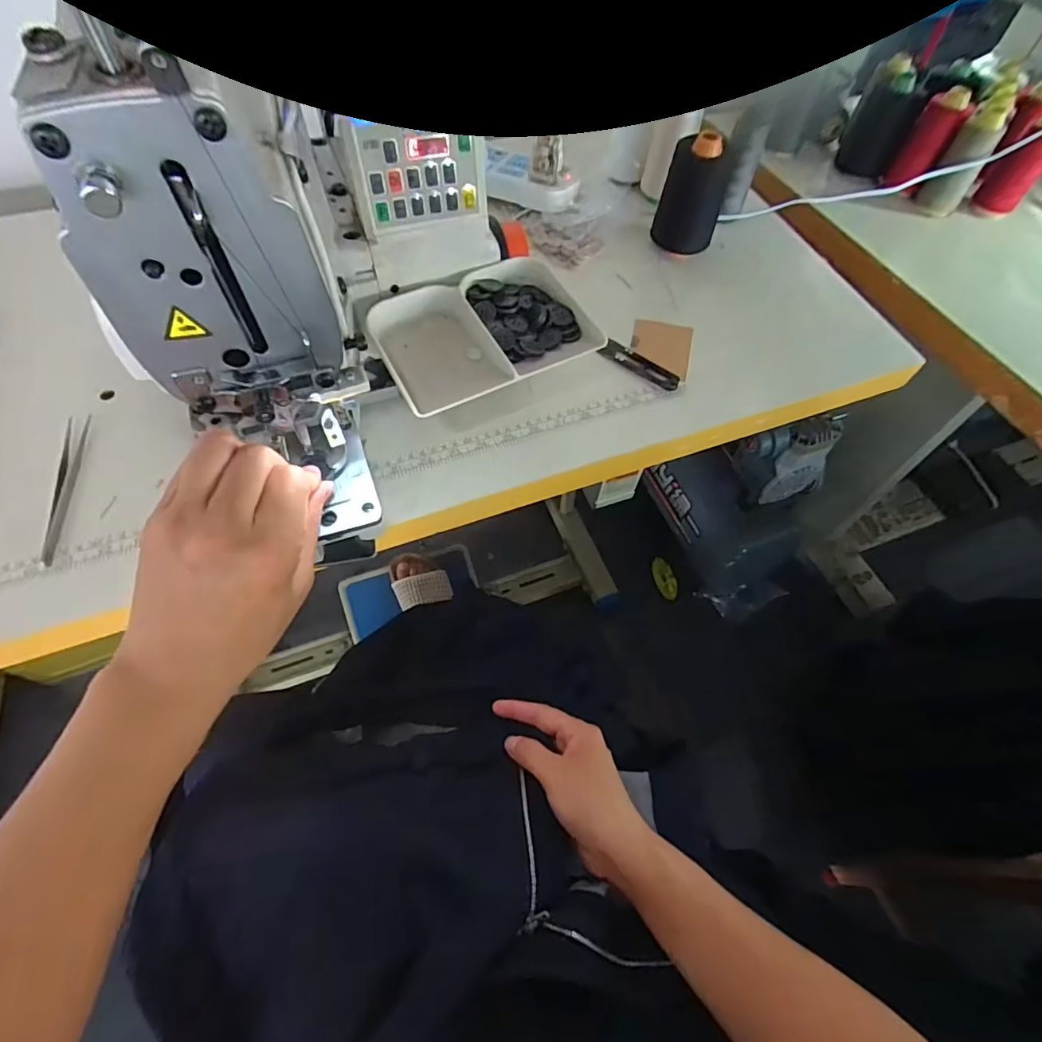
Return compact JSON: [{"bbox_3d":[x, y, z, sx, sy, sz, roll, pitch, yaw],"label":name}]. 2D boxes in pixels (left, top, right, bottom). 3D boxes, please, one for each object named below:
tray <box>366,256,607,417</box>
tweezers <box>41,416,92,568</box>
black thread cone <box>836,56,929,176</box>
[{"bbox_3d":[-0.031,-0.151,0.410,0.157,0.033,0.110,-17,60,-12],"label":"tray"},{"bbox_3d":[-0.366,-0.033,0.421,0.017,0.016,0.144,-10,59,-8],"label":"tweezers"},{"bbox_3d":[0.498,-0.554,0.712,0.077,0.120,0.079,31,62,16],"label":"black thread cone"}]

